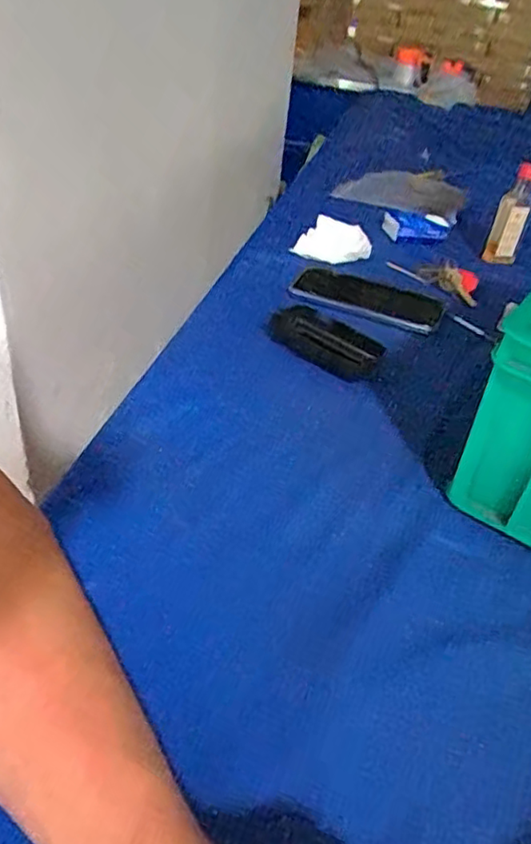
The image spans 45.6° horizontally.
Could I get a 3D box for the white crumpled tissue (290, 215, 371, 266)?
[{"bbox_3d":[0.083,-0.220,0.772,0.093,0.050,0.024,19,39,13],"label":"white crumpled tissue"}]

